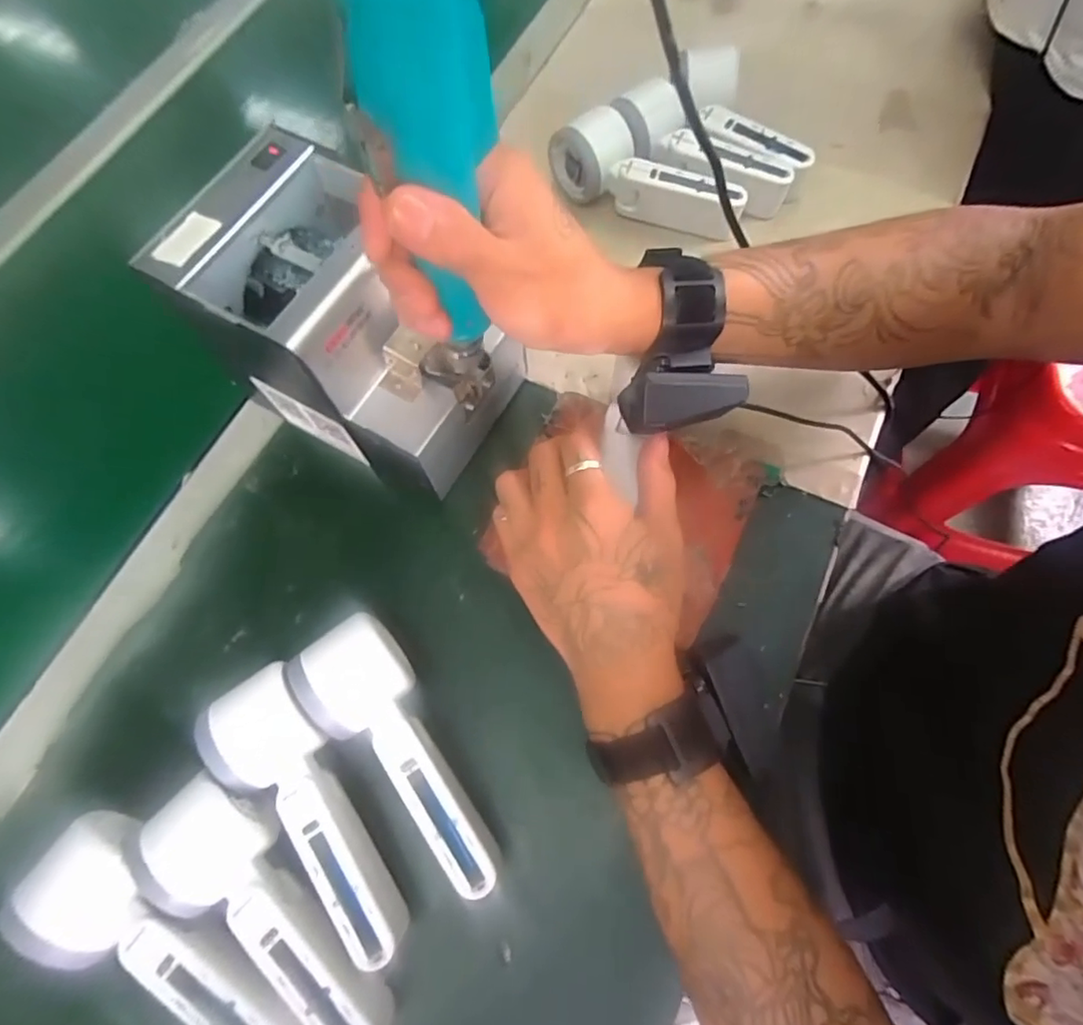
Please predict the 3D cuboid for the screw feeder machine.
[{"bbox_3d":[-0.117,-0.120,0.383,0.178,0.142,0.124,31,75,13],"label":"screw feeder machine"}]

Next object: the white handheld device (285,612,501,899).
[{"bbox_3d":[-0.077,0.138,0.339,0.057,0.040,0.162,-39,73,-11],"label":"white handheld device"}]

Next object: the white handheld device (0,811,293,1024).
[{"bbox_3d":[-0.198,0.228,0.298,0.168,0.058,0.051,37,76,15],"label":"white handheld device"}]

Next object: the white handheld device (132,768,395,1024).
[{"bbox_3d":[-0.141,0.208,0.303,0.164,0.050,0.055,35,75,14],"label":"white handheld device"}]

